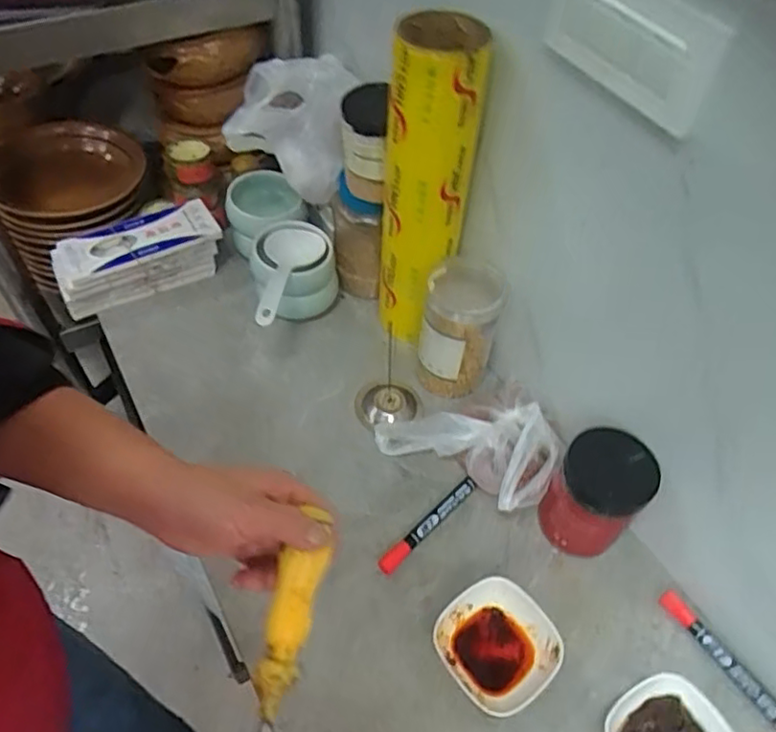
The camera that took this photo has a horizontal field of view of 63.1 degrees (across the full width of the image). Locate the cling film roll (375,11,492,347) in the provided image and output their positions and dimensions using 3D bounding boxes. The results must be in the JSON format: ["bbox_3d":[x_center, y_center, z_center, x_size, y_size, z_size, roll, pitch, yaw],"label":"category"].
[{"bbox_3d":[0.036,-0.172,0.667,0.084,0.356,0.076,4,51,-1],"label":"cling film roll"}]

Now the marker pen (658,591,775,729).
[{"bbox_3d":[0.305,0.265,0.568,0.022,0.013,0.142,-27,58,-23],"label":"marker pen"}]

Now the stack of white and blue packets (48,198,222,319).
[{"bbox_3d":[-0.325,-0.141,0.820,0.206,0.069,0.099,-28,58,-24],"label":"stack of white and blue packets"}]

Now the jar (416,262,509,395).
[{"bbox_3d":[0.078,-0.039,0.703,0.082,0.142,0.084,17,52,9],"label":"jar"}]

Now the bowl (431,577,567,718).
[{"bbox_3d":[0.097,0.250,0.564,0.097,0.037,0.095,-31,59,-26],"label":"bowl"}]

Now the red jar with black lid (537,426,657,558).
[{"bbox_3d":[0.198,0.123,0.607,0.078,0.114,0.074,2,51,-2],"label":"red jar with black lid"}]

